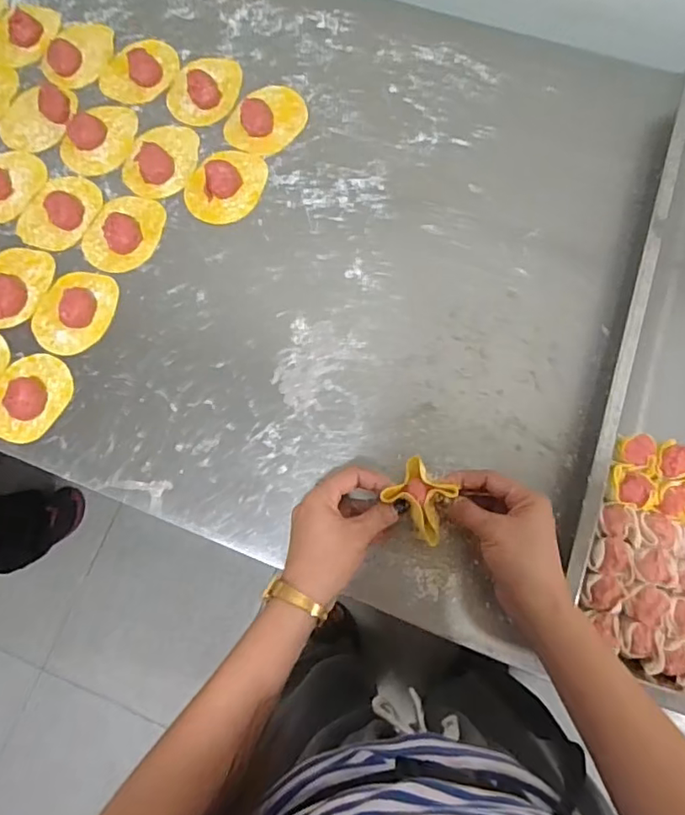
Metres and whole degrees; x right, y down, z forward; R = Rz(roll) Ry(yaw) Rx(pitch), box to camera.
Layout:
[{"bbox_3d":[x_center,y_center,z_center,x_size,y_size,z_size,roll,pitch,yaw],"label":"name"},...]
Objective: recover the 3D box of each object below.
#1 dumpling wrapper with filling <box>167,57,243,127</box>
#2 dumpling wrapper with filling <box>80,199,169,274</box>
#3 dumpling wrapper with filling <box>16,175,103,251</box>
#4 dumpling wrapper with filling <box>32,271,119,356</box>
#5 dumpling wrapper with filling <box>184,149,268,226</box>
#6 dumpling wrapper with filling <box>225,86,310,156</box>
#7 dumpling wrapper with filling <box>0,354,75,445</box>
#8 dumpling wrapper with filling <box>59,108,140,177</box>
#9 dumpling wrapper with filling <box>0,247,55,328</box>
[{"bbox_3d":[-0.151,-0.349,0.609,0.075,0.022,0.091,9,76,6],"label":"dumpling wrapper with filling"},{"bbox_3d":[-0.222,-0.181,0.567,0.066,0.025,0.087,26,78,10],"label":"dumpling wrapper with filling"},{"bbox_3d":[-0.290,-0.202,0.580,0.071,0.019,0.087,30,79,10],"label":"dumpling wrapper with filling"},{"bbox_3d":[-0.265,-0.098,0.547,0.073,0.023,0.089,20,77,8],"label":"dumpling wrapper with filling"},{"bbox_3d":[-0.119,-0.230,0.577,0.069,0.020,0.087,43,81,13],"label":"dumpling wrapper with filling"},{"bbox_3d":[-0.080,-0.306,0.597,0.070,0.012,0.088,35,80,11],"label":"dumpling wrapper with filling"},{"bbox_3d":[-0.297,-0.012,0.524,0.065,0.020,0.086,31,79,11],"label":"dumpling wrapper with filling"},{"bbox_3d":[-0.261,-0.288,0.603,0.068,0.013,0.088,18,77,8],"label":"dumpling wrapper with filling"},{"bbox_3d":[-0.335,-0.124,0.559,0.071,0.020,0.088,20,77,8],"label":"dumpling wrapper with filling"}]

